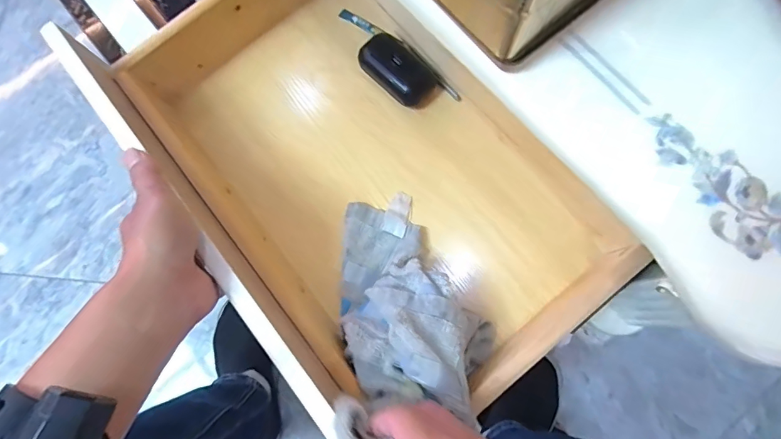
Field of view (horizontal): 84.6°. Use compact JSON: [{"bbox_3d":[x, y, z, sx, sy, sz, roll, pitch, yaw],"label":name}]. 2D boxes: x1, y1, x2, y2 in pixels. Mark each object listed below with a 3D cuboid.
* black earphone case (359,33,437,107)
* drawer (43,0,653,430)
[{"bbox_3d":[0.006,-0.161,0.470,0.046,0.039,0.089,-43,79,-7],"label":"black earphone case"},{"bbox_3d":[-0.031,-0.060,0.418,0.301,0.143,0.440,-39,79,-7],"label":"drawer"}]

